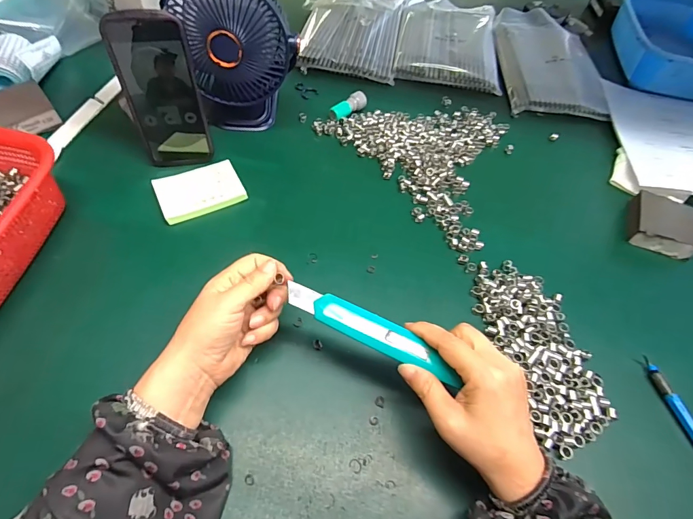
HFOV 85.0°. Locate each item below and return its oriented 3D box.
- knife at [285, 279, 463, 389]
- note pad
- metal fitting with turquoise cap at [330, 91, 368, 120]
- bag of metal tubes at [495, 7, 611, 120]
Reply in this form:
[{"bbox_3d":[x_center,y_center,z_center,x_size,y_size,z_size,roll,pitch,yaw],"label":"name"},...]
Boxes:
[{"bbox_3d":[0.019,0.054,0.300,0.144,0.014,0.025,25,57,13],"label":"knife"},{"bbox_3d":[-0.175,-0.082,0.456,0.094,0.015,0.067,-23,60,-19],"label":"note pad"},{"bbox_3d":[0.003,-0.230,0.566,0.060,0.023,0.023,-33,64,-24],"label":"metal fitting with turquoise cap"},{"bbox_3d":[0.373,-0.377,0.700,0.177,0.020,0.331,8,55,1],"label":"bag of metal tubes"}]

